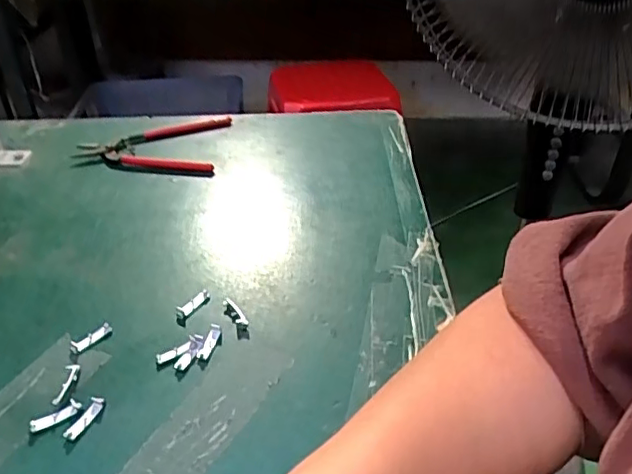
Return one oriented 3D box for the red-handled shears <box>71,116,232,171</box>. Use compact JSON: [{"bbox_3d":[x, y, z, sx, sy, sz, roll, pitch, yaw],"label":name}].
[{"bbox_3d":[-0.172,-0.098,0.617,0.146,0.013,0.103,0,37,2],"label":"red-handled shears"}]

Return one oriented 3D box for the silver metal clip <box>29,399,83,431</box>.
[{"bbox_3d":[-0.154,0.107,0.346,0.029,0.005,0.010,-25,43,-28],"label":"silver metal clip"}]

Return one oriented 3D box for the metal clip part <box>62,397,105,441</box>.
[{"bbox_3d":[-0.137,0.107,0.345,0.008,0.005,0.030,14,40,20],"label":"metal clip part"}]

